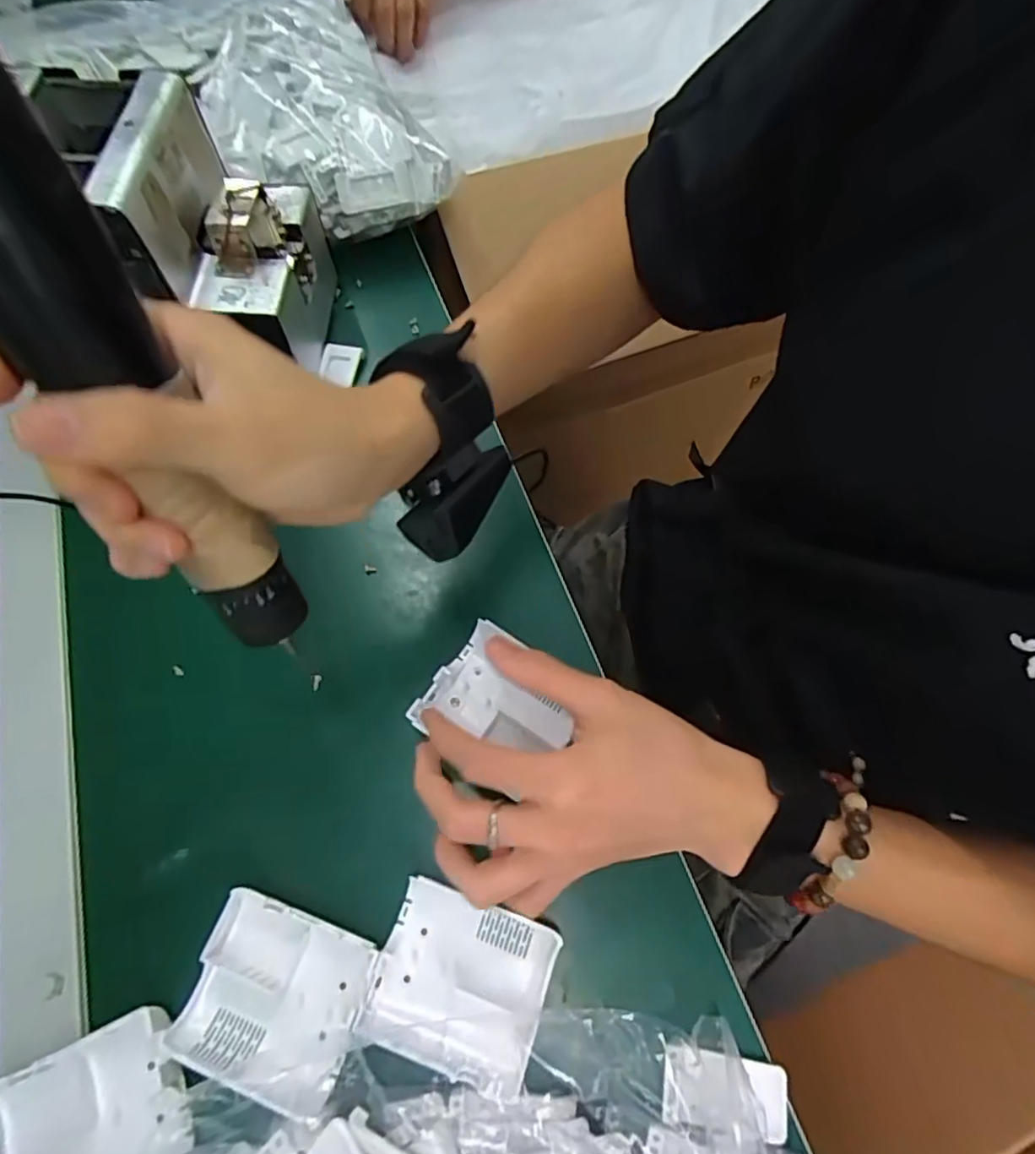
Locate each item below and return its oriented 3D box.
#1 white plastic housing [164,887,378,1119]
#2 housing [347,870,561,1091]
[{"bbox_3d":[-0.111,0.194,0.281,0.077,0.022,0.067,16,67,8],"label":"white plastic housing"},{"bbox_3d":[-0.026,0.188,0.282,0.077,0.021,0.067,17,67,8],"label":"housing"}]

